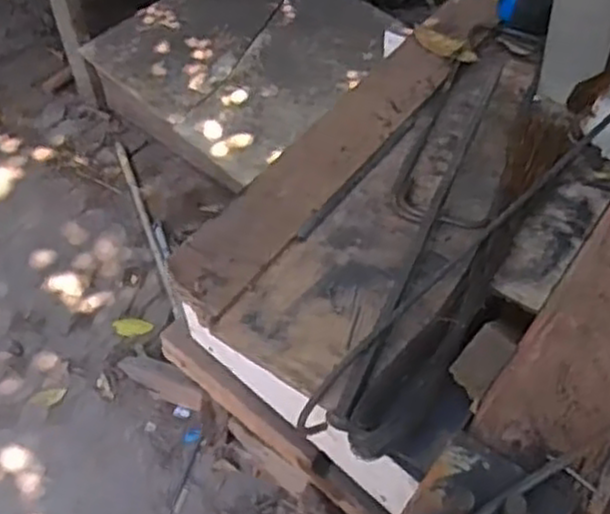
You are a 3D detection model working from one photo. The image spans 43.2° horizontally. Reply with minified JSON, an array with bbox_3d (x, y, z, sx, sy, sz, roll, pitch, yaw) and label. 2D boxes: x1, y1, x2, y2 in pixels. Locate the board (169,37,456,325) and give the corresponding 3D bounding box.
[{"bbox_3d":[0.019,-0.107,0.842,0.083,0.012,0.456,31,58,20],"label":"board"}]

